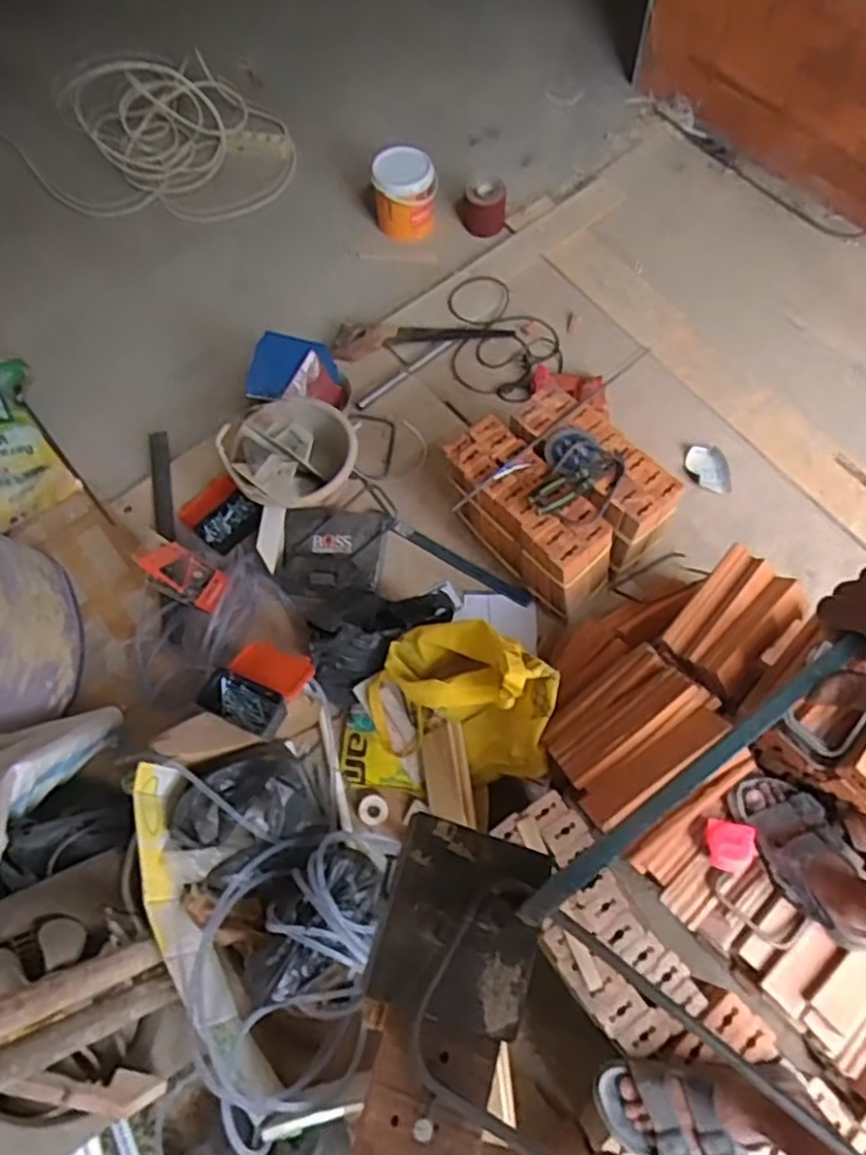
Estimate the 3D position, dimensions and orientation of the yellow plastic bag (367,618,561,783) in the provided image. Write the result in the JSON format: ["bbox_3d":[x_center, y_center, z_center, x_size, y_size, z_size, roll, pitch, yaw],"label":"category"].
[{"bbox_3d":[0.049,0.201,1.249,0.323,0.215,0.253,19,68,11],"label":"yellow plastic bag"}]

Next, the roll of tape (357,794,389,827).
[{"bbox_3d":[-0.108,0.422,1.289,0.056,0.011,0.052,0,66,1],"label":"roll of tape"}]

